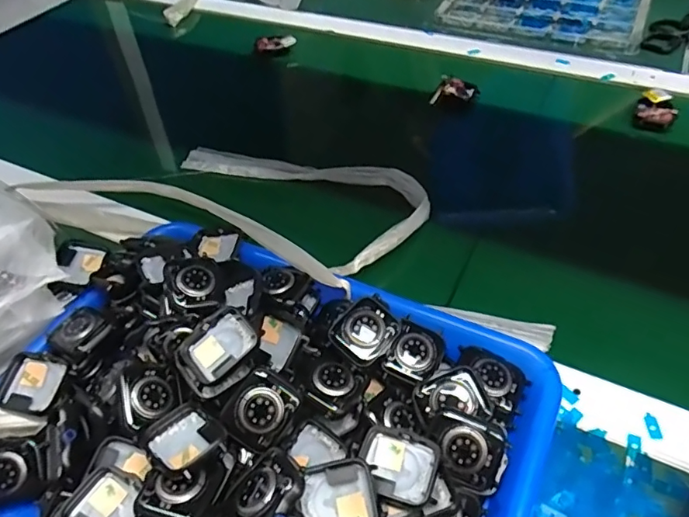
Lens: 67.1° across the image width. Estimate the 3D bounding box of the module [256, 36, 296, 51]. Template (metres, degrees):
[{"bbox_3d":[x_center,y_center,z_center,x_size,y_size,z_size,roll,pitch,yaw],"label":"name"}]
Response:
[{"bbox_3d":[-0.091,-0.285,0.687,0.051,0.012,0.016,-8,48,-2],"label":"module"}]

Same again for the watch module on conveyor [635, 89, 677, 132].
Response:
[{"bbox_3d":[0.325,-0.155,0.542,0.037,0.015,0.054,18,52,21],"label":"watch module on conveyor"}]

